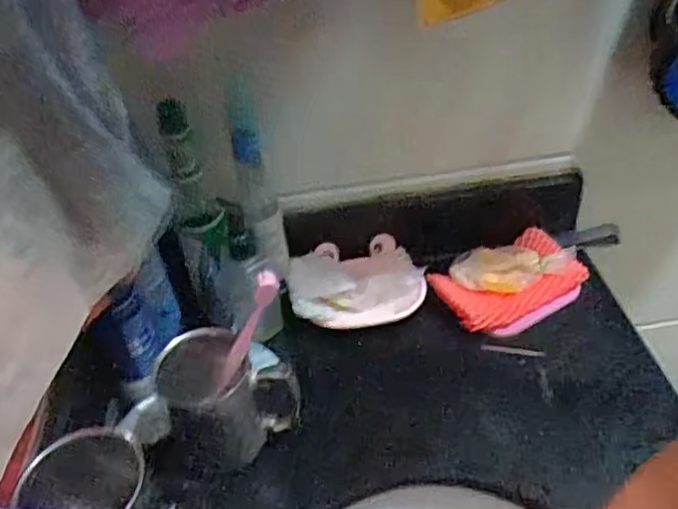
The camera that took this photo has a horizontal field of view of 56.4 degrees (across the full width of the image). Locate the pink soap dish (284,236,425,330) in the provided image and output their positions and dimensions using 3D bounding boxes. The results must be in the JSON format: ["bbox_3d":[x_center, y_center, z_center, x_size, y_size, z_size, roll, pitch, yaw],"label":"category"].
[{"bbox_3d":[0.018,0.026,0.659,0.134,0.038,0.103,-10,40,-3],"label":"pink soap dish"}]

